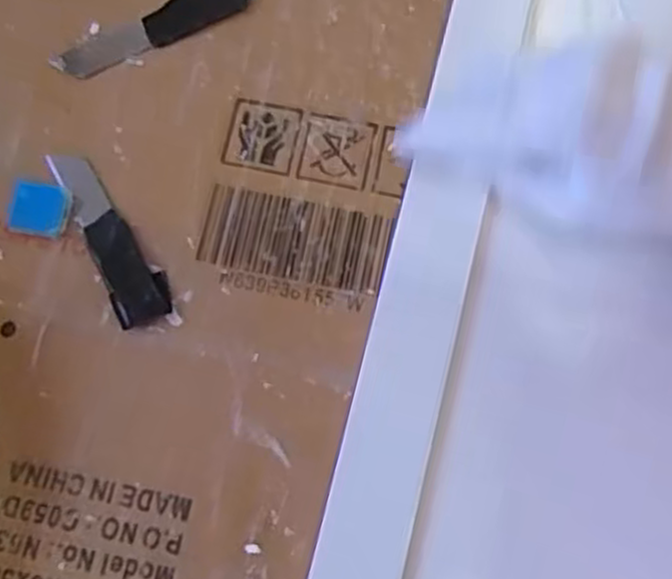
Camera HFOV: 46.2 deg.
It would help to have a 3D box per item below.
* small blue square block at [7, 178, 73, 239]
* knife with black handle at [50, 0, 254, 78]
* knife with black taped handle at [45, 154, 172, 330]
[{"bbox_3d":[-0.148,-0.040,0.393,0.029,0.007,0.027,14,77,3],"label":"small blue square block"},{"bbox_3d":[-0.096,-0.140,0.424,0.110,0.005,0.025,-30,79,-7],"label":"knife with black handle"},{"bbox_3d":[-0.112,-0.028,0.392,0.026,0.004,0.098,-26,78,-6],"label":"knife with black taped handle"}]

